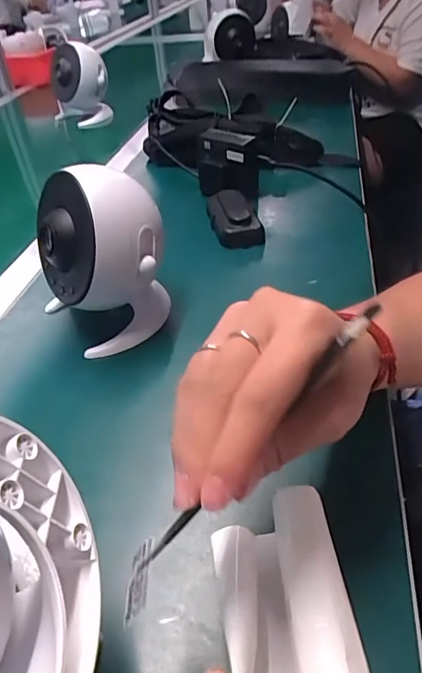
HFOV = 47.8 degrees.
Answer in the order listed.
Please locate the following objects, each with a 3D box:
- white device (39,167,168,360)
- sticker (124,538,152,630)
[{"bbox_3d":[-0.091,-0.064,0.406,0.104,0.137,0.093,-13,41,-10],"label":"white device"},{"bbox_3d":[-0.027,0.092,0.180,0.009,0.008,0.032,-3,31,2],"label":"sticker"}]

